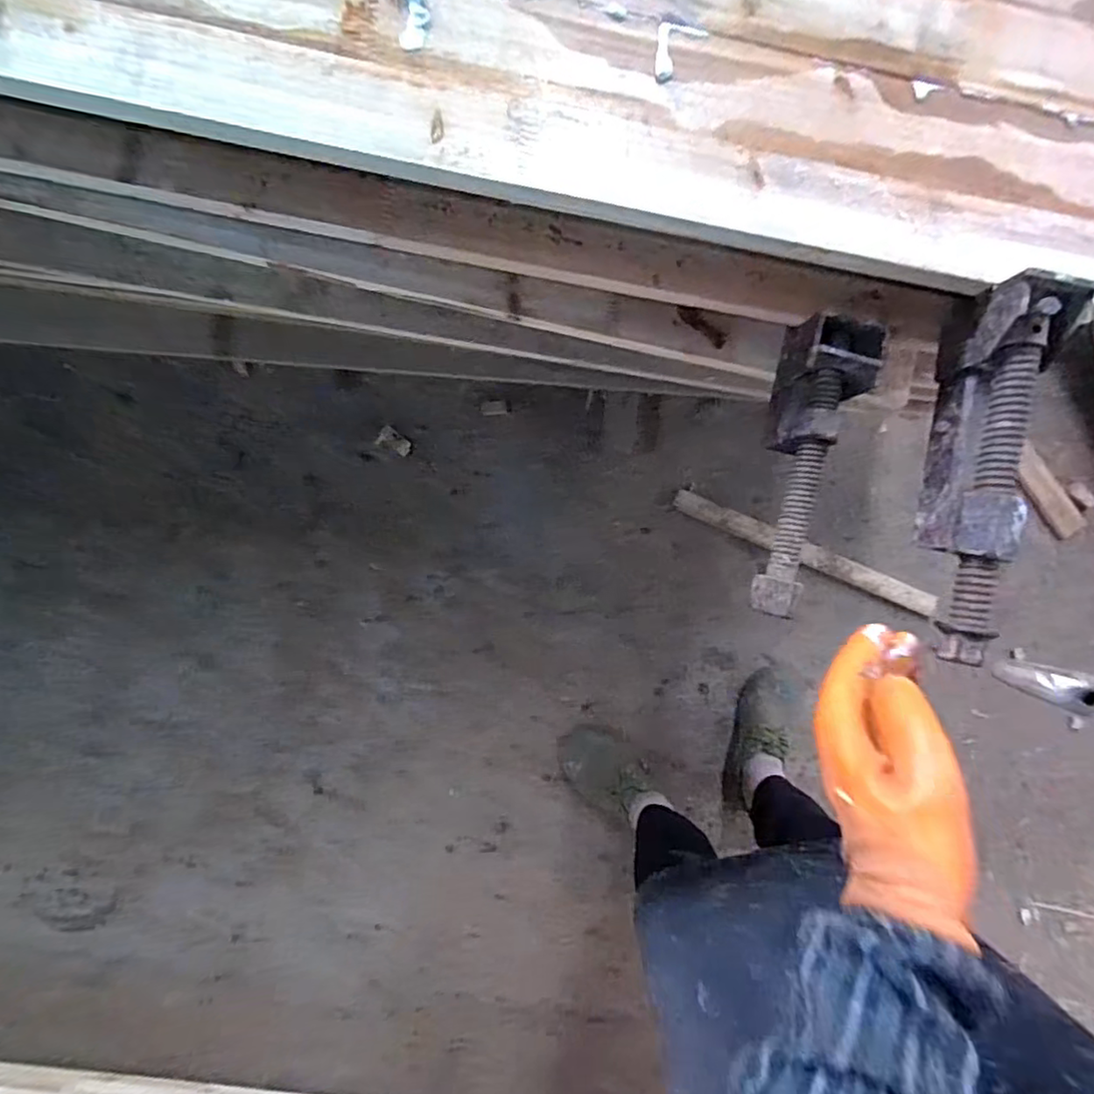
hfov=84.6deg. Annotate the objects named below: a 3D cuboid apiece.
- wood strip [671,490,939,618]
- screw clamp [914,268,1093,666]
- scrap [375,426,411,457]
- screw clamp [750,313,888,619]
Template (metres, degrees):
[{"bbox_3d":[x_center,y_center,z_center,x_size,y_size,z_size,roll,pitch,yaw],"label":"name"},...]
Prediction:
[{"bbox_3d":[0.433,0.013,0.999,0.469,0.023,0.035,23,88,-2],"label":"wood strip"},{"bbox_3d":[0.264,-0.044,0.371,0.039,0.062,0.221,13,88,-2],"label":"screw clamp"},{"bbox_3d":[-0.250,-0.170,0.982,0.052,0.009,0.033,36,89,-2],"label":"scrap"},{"bbox_3d":[0.173,-0.054,0.421,0.048,0.067,0.196,16,88,-2],"label":"screw clamp"}]

